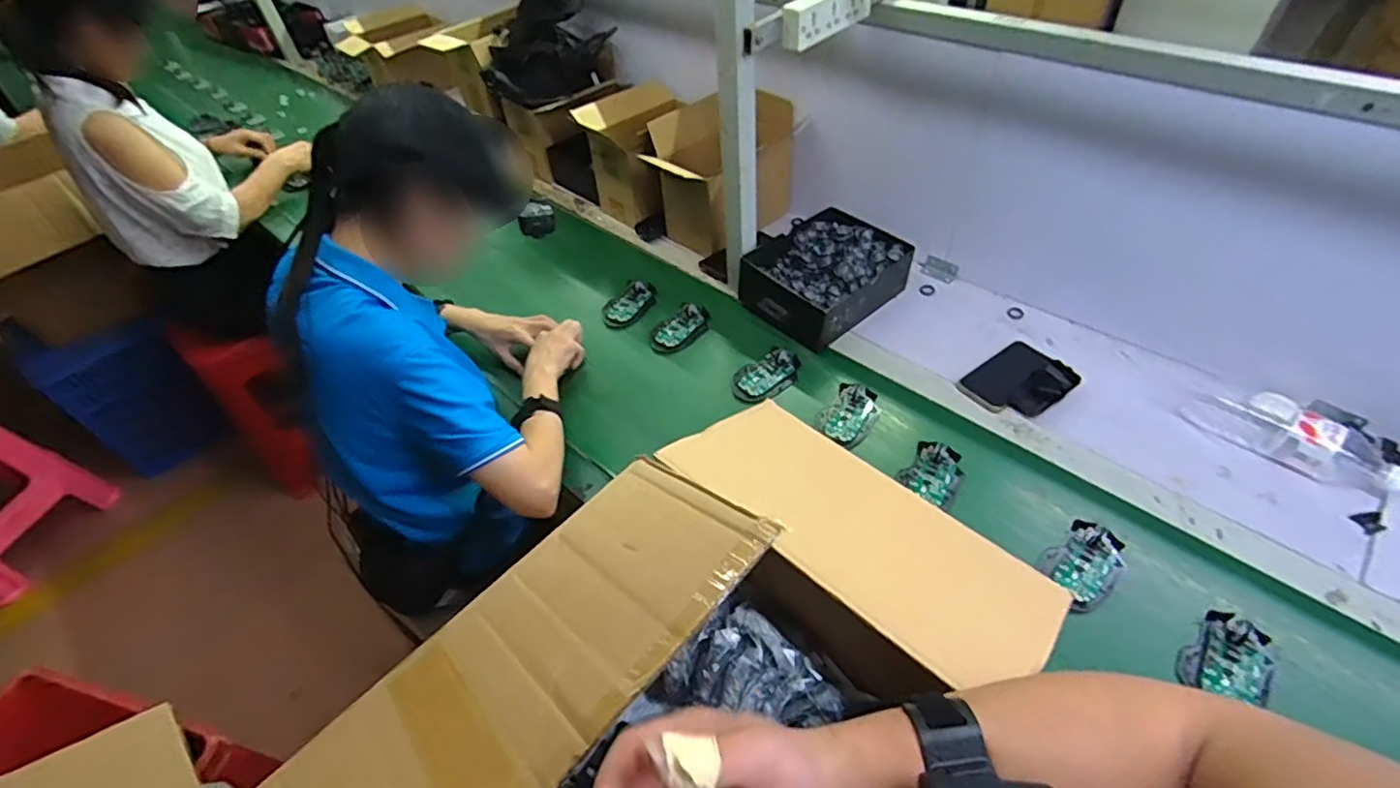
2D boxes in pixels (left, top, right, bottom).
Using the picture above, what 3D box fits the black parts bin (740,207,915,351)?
[{"bbox_3d":[0.209,-0.201,1.074,0.219,0.090,0.256,36,57,27],"label":"black parts bin"}]

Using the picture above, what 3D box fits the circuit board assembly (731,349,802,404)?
[{"bbox_3d":[0.103,-0.031,0.971,0.114,0.017,0.072,-28,54,-23],"label":"circuit board assembly"}]

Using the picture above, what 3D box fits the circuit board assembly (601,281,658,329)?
[{"bbox_3d":[-0.122,-0.161,1.111,0.065,0.027,0.117,31,55,24],"label":"circuit board assembly"}]

